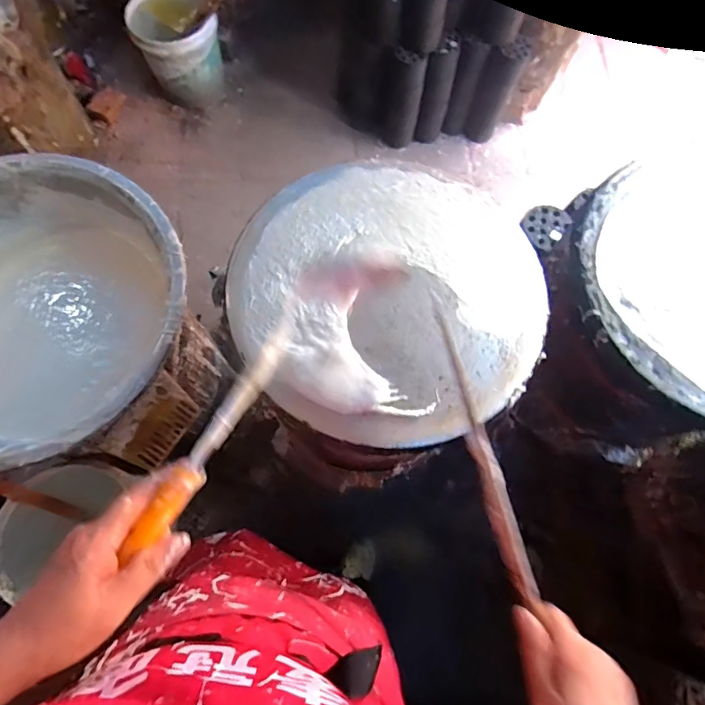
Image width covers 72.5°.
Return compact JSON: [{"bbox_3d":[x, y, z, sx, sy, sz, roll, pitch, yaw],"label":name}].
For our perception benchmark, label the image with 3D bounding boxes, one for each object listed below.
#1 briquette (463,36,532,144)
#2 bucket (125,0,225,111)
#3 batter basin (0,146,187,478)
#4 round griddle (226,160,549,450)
[{"bbox_3d":[0.450,-0.819,1.524,0.093,0.340,0.112,36,75,9],"label":"briquette"},{"bbox_3d":[-0.565,-1.004,1.575,0.251,0.239,0.247,0,73,-1],"label":"bucket"},{"bbox_3d":[-0.505,-0.067,0.779,0.481,0.162,0.498,0,73,-1],"label":"batter basin"},{"bbox_3d":[0.044,-0.076,0.561,0.361,0.046,0.351,0,73,-1],"label":"round griddle"}]

